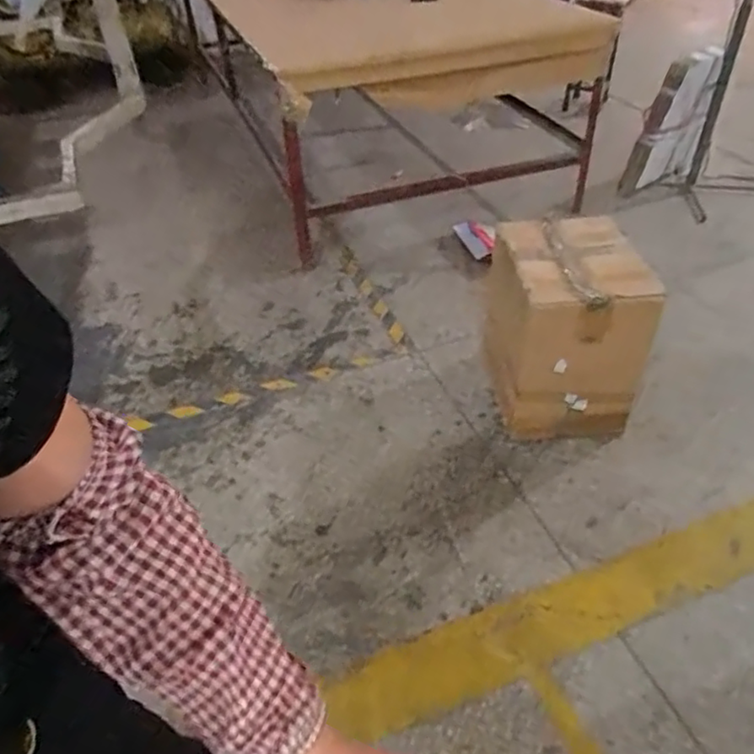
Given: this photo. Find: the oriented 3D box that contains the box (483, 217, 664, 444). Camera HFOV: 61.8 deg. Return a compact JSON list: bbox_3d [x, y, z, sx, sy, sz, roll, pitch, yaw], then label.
[{"bbox_3d":[0.500,-0.128,1.714,0.319,0.478,0.433,-1,41,3],"label":"box"}]

